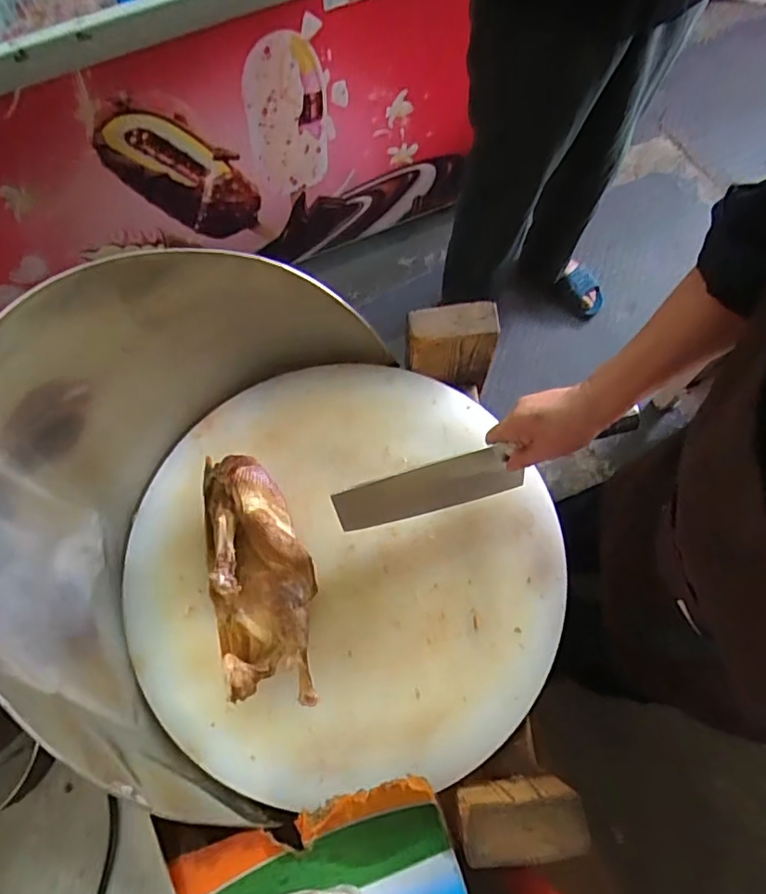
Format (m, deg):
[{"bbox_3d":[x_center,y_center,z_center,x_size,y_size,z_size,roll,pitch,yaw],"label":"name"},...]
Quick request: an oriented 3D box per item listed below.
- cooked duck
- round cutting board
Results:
[{"bbox_3d":[-0.126,0.131,0.579,0.099,0.084,0.232,-12,69,-2],"label":"cooked duck"},{"bbox_3d":[-0.043,0.117,0.621,0.444,0.025,0.437,-1,69,3],"label":"round cutting board"}]

